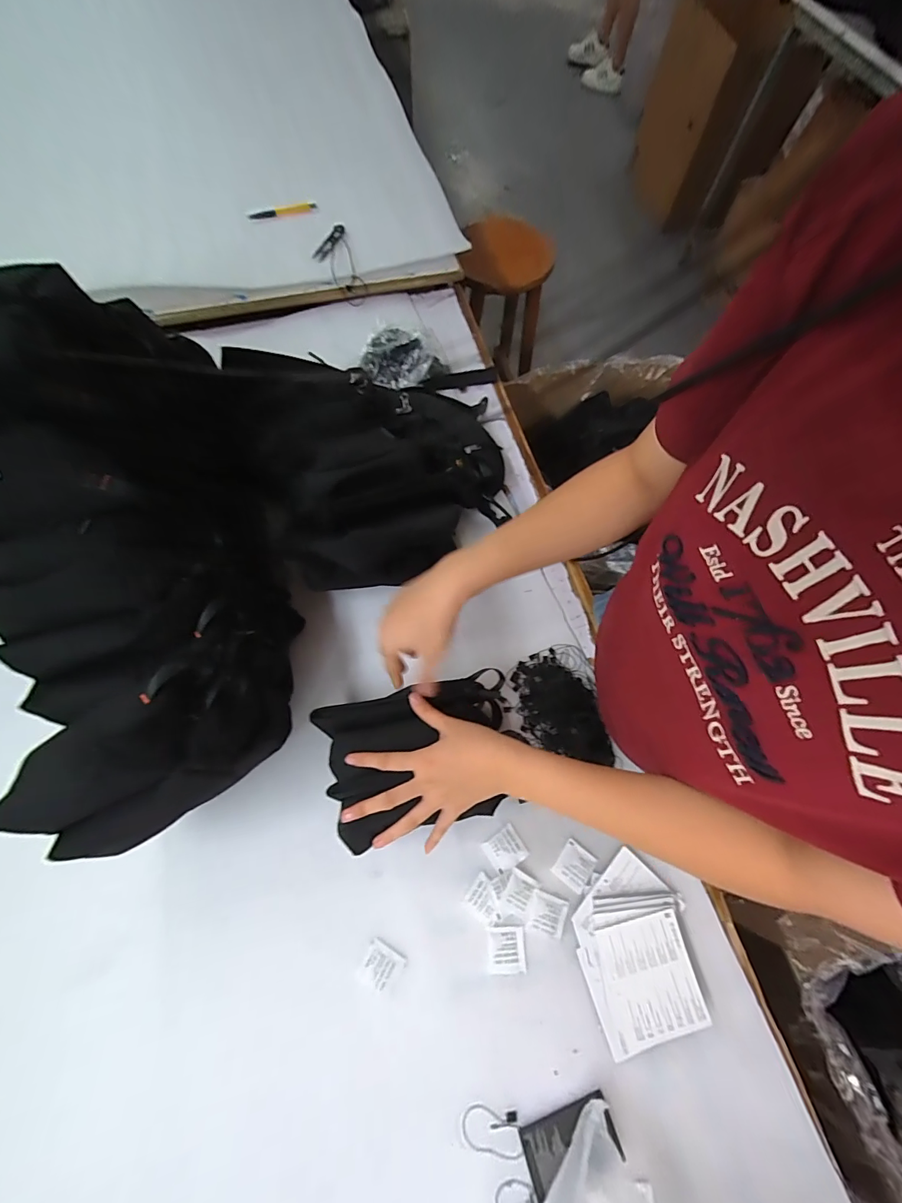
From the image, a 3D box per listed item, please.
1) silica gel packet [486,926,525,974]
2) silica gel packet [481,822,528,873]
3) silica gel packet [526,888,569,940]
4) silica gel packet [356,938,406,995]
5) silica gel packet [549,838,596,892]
[{"bbox_3d":[0.060,0.376,0.464,0.040,0.004,0.044,-2,71,-3],"label":"silica gel packet"},{"bbox_3d":[0.063,0.287,0.498,0.042,0.006,0.037,-30,74,-12],"label":"silica gel packet"},{"bbox_3d":[0.108,0.347,0.476,0.038,0.004,0.038,19,71,5],"label":"silica gel packet"},{"bbox_3d":[-0.075,0.390,0.459,0.041,0.009,0.037,30,72,8],"label":"silica gel packet"},{"bbox_3d":[0.142,0.302,0.492,0.036,0.004,0.043,37,73,11],"label":"silica gel packet"}]

